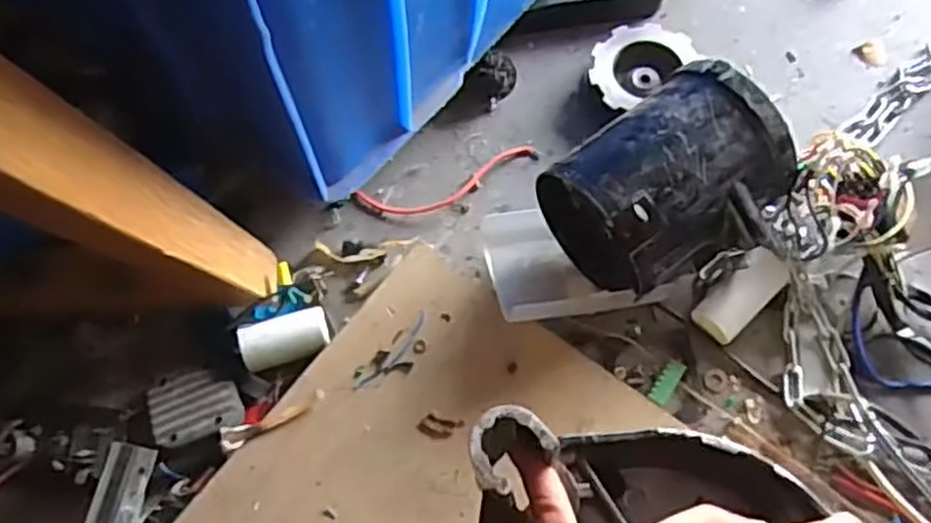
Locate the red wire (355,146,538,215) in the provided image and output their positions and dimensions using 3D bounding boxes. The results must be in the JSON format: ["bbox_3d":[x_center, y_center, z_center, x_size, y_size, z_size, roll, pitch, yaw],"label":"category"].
[{"bbox_3d":[-0.010,-0.058,0.583,0.142,0.006,0.031,-17,68,-7],"label":"red wire"}]

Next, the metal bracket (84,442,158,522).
[{"bbox_3d":[-0.221,0.159,0.479,0.031,0.013,0.086,13,80,9],"label":"metal bracket"}]

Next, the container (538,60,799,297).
[{"bbox_3d":[0.132,-0.041,0.506,0.133,0.118,0.112,-32,70,-13],"label":"container"}]

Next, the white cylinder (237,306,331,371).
[{"bbox_3d":[-0.122,0.052,0.517,0.058,0.024,0.028,-23,69,-9],"label":"white cylinder"}]

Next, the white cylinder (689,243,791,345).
[{"bbox_3d":[0.192,0.025,0.530,0.070,0.038,0.032,-41,73,-15],"label":"white cylinder"}]

